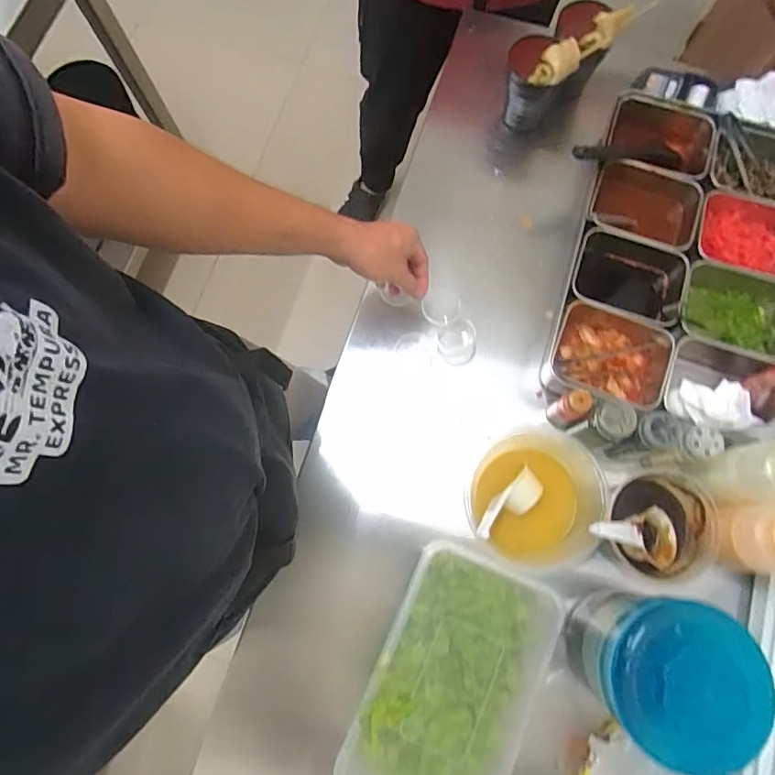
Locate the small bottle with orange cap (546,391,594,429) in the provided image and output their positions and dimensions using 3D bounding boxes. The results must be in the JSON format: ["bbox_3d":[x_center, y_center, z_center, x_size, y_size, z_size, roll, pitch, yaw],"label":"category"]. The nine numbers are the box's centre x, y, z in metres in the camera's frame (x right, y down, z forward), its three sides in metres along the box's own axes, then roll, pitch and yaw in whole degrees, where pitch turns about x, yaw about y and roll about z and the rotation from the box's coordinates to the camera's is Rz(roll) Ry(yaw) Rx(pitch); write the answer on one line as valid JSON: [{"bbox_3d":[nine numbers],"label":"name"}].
[{"bbox_3d":[0.212,0.025,0.608,0.034,0.069,0.030,-31,76,-7],"label":"small bottle with orange cap"}]

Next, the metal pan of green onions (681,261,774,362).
[{"bbox_3d":[0.423,-0.086,0.636,0.138,0.049,0.108,14,75,5],"label":"metal pan of green onions"}]

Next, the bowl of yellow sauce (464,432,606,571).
[{"bbox_3d":[0.163,0.128,0.578,0.153,0.081,0.149,0,74,1],"label":"bowl of yellow sauce"}]

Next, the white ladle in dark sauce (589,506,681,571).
[{"bbox_3d":[0.256,0.155,0.548,0.123,0.038,0.059,15,72,-31],"label":"white ladle in dark sauce"}]

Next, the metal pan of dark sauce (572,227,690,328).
[{"bbox_3d":[0.302,-0.127,0.665,0.133,0.090,0.101,16,75,6],"label":"metal pan of dark sauce"}]

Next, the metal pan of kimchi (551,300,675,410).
[{"bbox_3d":[0.274,-0.031,0.641,0.138,0.061,0.109,18,76,6],"label":"metal pan of kimchi"}]

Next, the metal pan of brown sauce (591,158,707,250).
[{"bbox_3d":[0.338,-0.225,0.699,0.139,0.084,0.100,17,76,6],"label":"metal pan of brown sauce"}]

